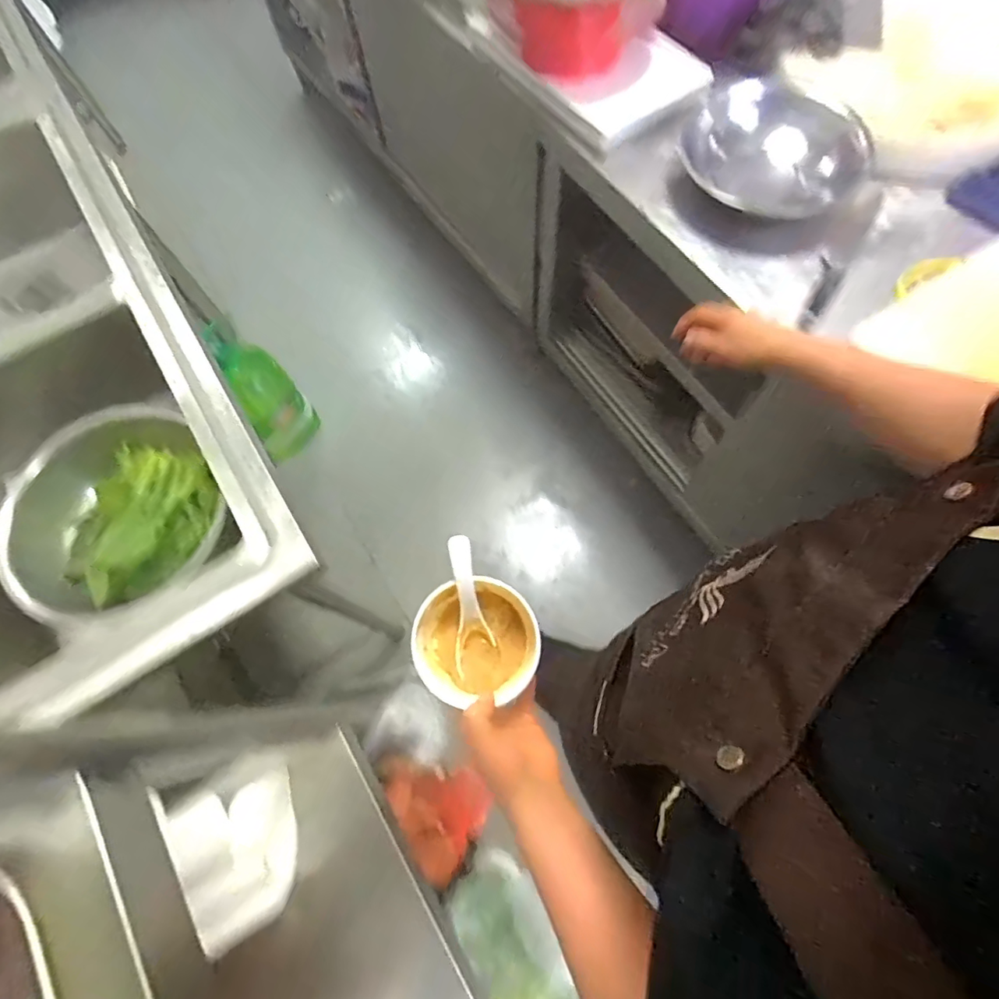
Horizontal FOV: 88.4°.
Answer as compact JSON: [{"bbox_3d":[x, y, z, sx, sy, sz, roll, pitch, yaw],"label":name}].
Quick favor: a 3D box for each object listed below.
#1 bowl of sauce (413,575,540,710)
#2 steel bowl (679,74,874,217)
[{"bbox_3d":[-0.022,0.127,0.460,0.111,0.055,0.101,-1,69,2],"label":"bowl of sauce"},{"bbox_3d":[0.433,-0.550,0.819,0.266,0.062,0.287,-1,69,2],"label":"steel bowl"}]

